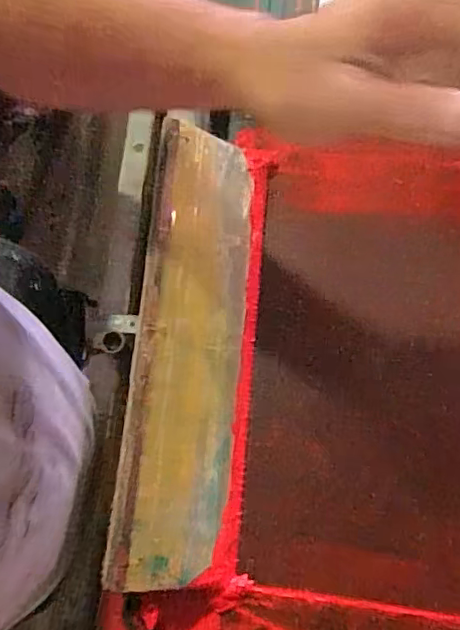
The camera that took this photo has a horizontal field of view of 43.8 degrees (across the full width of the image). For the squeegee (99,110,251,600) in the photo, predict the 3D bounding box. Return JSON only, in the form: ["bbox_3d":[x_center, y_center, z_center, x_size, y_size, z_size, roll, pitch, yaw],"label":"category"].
[{"bbox_3d":[-0.035,0.024,0.484,0.103,0.023,0.375,17,72,-37],"label":"squeegee"}]

